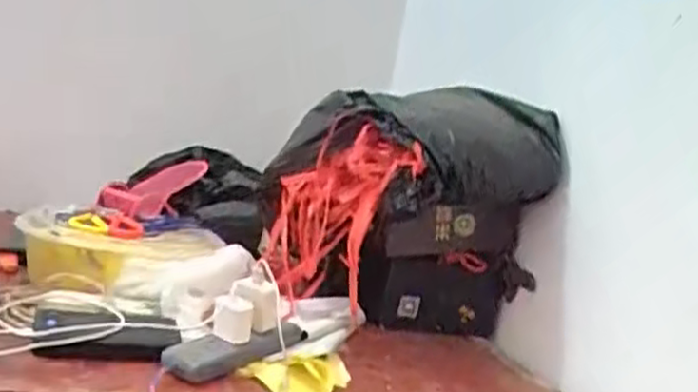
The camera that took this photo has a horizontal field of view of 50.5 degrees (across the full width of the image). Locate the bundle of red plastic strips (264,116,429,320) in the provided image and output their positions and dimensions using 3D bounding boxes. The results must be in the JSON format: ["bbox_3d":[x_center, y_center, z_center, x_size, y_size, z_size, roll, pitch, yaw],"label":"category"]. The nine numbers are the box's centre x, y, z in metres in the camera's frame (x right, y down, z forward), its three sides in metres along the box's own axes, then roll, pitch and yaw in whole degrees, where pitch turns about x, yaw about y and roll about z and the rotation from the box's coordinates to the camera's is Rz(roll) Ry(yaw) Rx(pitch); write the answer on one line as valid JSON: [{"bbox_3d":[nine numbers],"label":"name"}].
[{"bbox_3d":[-0.022,0.022,1.085,0.077,0.334,0.183,4,38,-50],"label":"bundle of red plastic strips"}]

